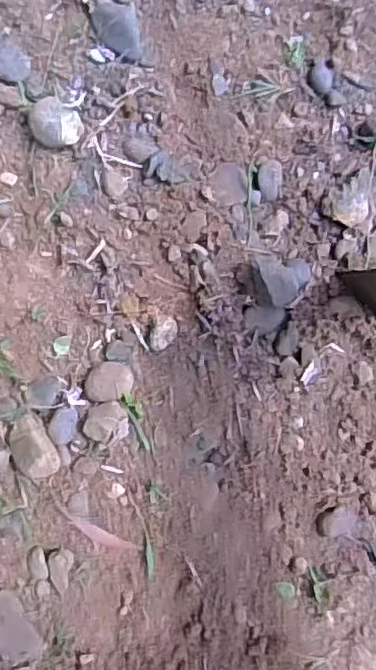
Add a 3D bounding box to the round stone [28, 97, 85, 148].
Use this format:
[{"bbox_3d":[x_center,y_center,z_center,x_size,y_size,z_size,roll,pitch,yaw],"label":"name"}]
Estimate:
[{"bbox_3d":[-0.112,-0.178,0.526,0.040,0.025,0.039,0,87,-6],"label":"round stone"}]

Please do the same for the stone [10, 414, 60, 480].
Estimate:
[{"bbox_3d":[-0.124,0.089,0.494,0.032,0.024,0.051,-30,91,-6],"label":"stone"}]

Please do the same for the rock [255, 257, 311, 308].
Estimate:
[{"bbox_3d":[0.083,-0.046,0.529,0.052,0.028,0.042,-5,88,-6],"label":"rock"}]

